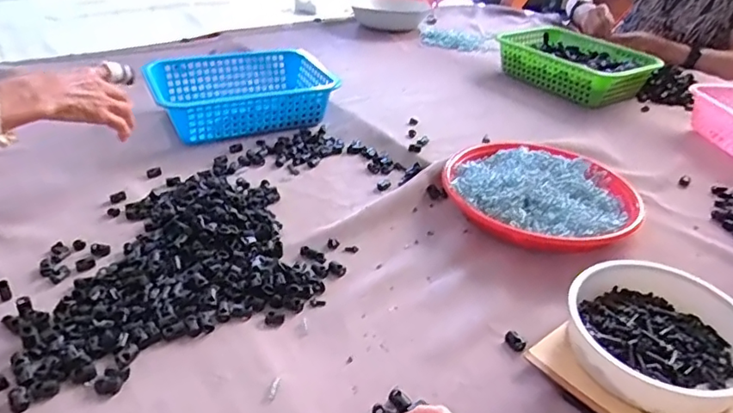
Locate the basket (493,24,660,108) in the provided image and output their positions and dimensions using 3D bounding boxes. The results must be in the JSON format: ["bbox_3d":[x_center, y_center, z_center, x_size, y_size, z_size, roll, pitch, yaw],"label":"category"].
[{"bbox_3d":[0.435,-0.299,1.134,0.223,0.083,0.295,-15,37,-28],"label":"basket"}]

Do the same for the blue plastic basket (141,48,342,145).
[{"bbox_3d":[-0.213,-0.203,0.945,0.298,0.068,0.225,-9,35,-20],"label":"blue plastic basket"}]

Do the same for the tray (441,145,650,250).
[{"bbox_3d":[0.230,-0.017,0.718,0.247,0.049,0.242,-20,40,-33],"label":"tray"}]

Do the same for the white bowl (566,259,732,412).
[{"bbox_3d":[0.270,0.120,0.505,0.163,0.049,0.163,3,33,-2],"label":"white bowl"}]

